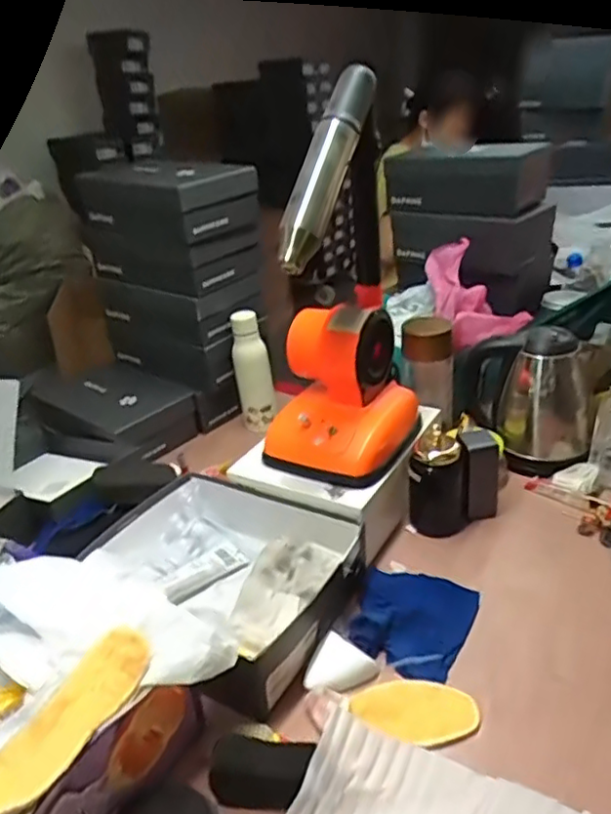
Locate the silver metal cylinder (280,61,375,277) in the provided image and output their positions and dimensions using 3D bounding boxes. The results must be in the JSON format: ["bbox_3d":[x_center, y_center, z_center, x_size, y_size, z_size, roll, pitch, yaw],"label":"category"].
[{"bbox_3d":[0.021,-0.286,0.758,0.062,0.264,0.059,14,-10,32],"label":"silver metal cylinder"}]

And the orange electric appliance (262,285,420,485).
[{"bbox_3d":[0.050,-0.035,0.928,0.170,0.203,0.200,11,32,27],"label":"orange electric appliance"}]

